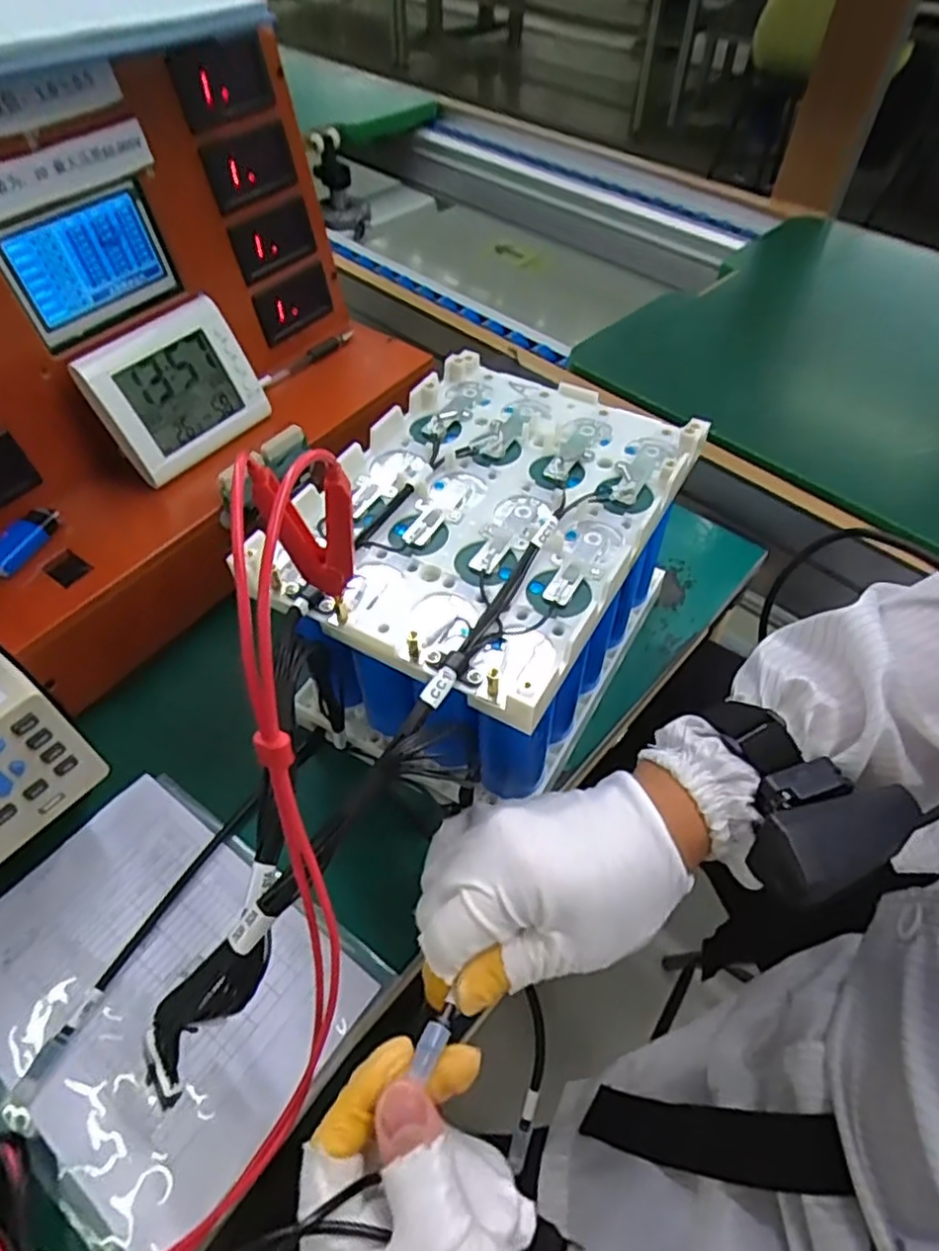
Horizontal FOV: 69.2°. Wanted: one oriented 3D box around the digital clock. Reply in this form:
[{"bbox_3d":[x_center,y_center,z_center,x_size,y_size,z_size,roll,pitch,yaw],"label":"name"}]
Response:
[{"bbox_3d":[-0.209,-0.168,0.488,0.025,0.092,0.111,14,50,42],"label":"digital clock"}]

